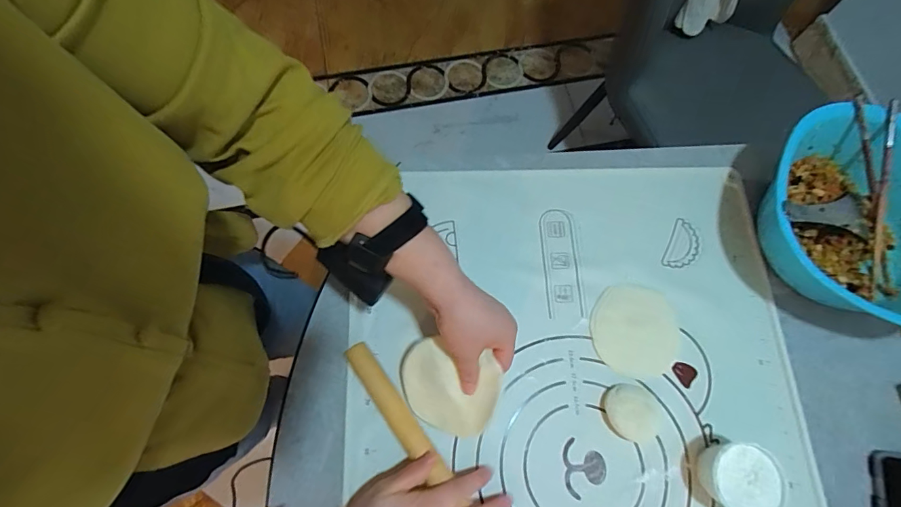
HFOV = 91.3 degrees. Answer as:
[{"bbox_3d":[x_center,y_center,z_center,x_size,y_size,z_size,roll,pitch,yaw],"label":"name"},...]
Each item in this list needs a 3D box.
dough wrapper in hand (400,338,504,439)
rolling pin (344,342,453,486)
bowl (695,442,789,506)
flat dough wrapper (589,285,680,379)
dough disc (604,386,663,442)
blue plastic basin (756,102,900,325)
[{"bbox_3d":[-0.003,0.139,0.451,0.101,0.006,0.091,16,102,16],"label":"dough wrapper in hand"},{"bbox_3d":[-0.021,0.212,0.448,0.030,0.020,0.284,-35,76,-12],"label":"rolling pin"},{"bbox_3d":[0.283,0.223,0.439,0.068,0.050,0.062,1,73,-2],"label":"bowl"},{"bbox_3d":[0.211,0.088,0.503,0.096,0.005,0.100,0,73,1],"label":"flat dough wrapper"},{"bbox_3d":[0.195,0.169,0.466,0.056,0.024,0.054,1,73,-2],"label":"dough disc"},{"bbox_3d":[0.465,-0.035,0.500,0.220,0.095,0.238,1,73,-2],"label":"blue plastic basin"}]

